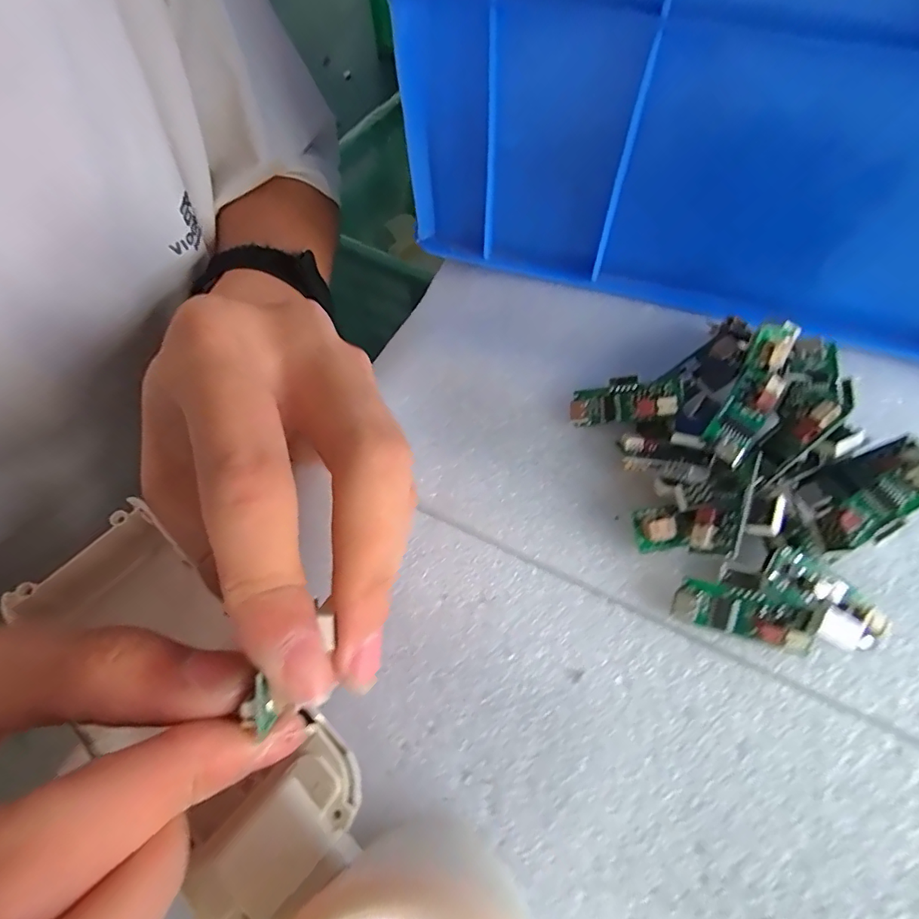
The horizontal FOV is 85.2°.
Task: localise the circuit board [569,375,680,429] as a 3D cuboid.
[{"bbox_3d":[0.061,-0.023,0.187,0.038,0.006,0.017,-6,61,24],"label":"circuit board"}]

